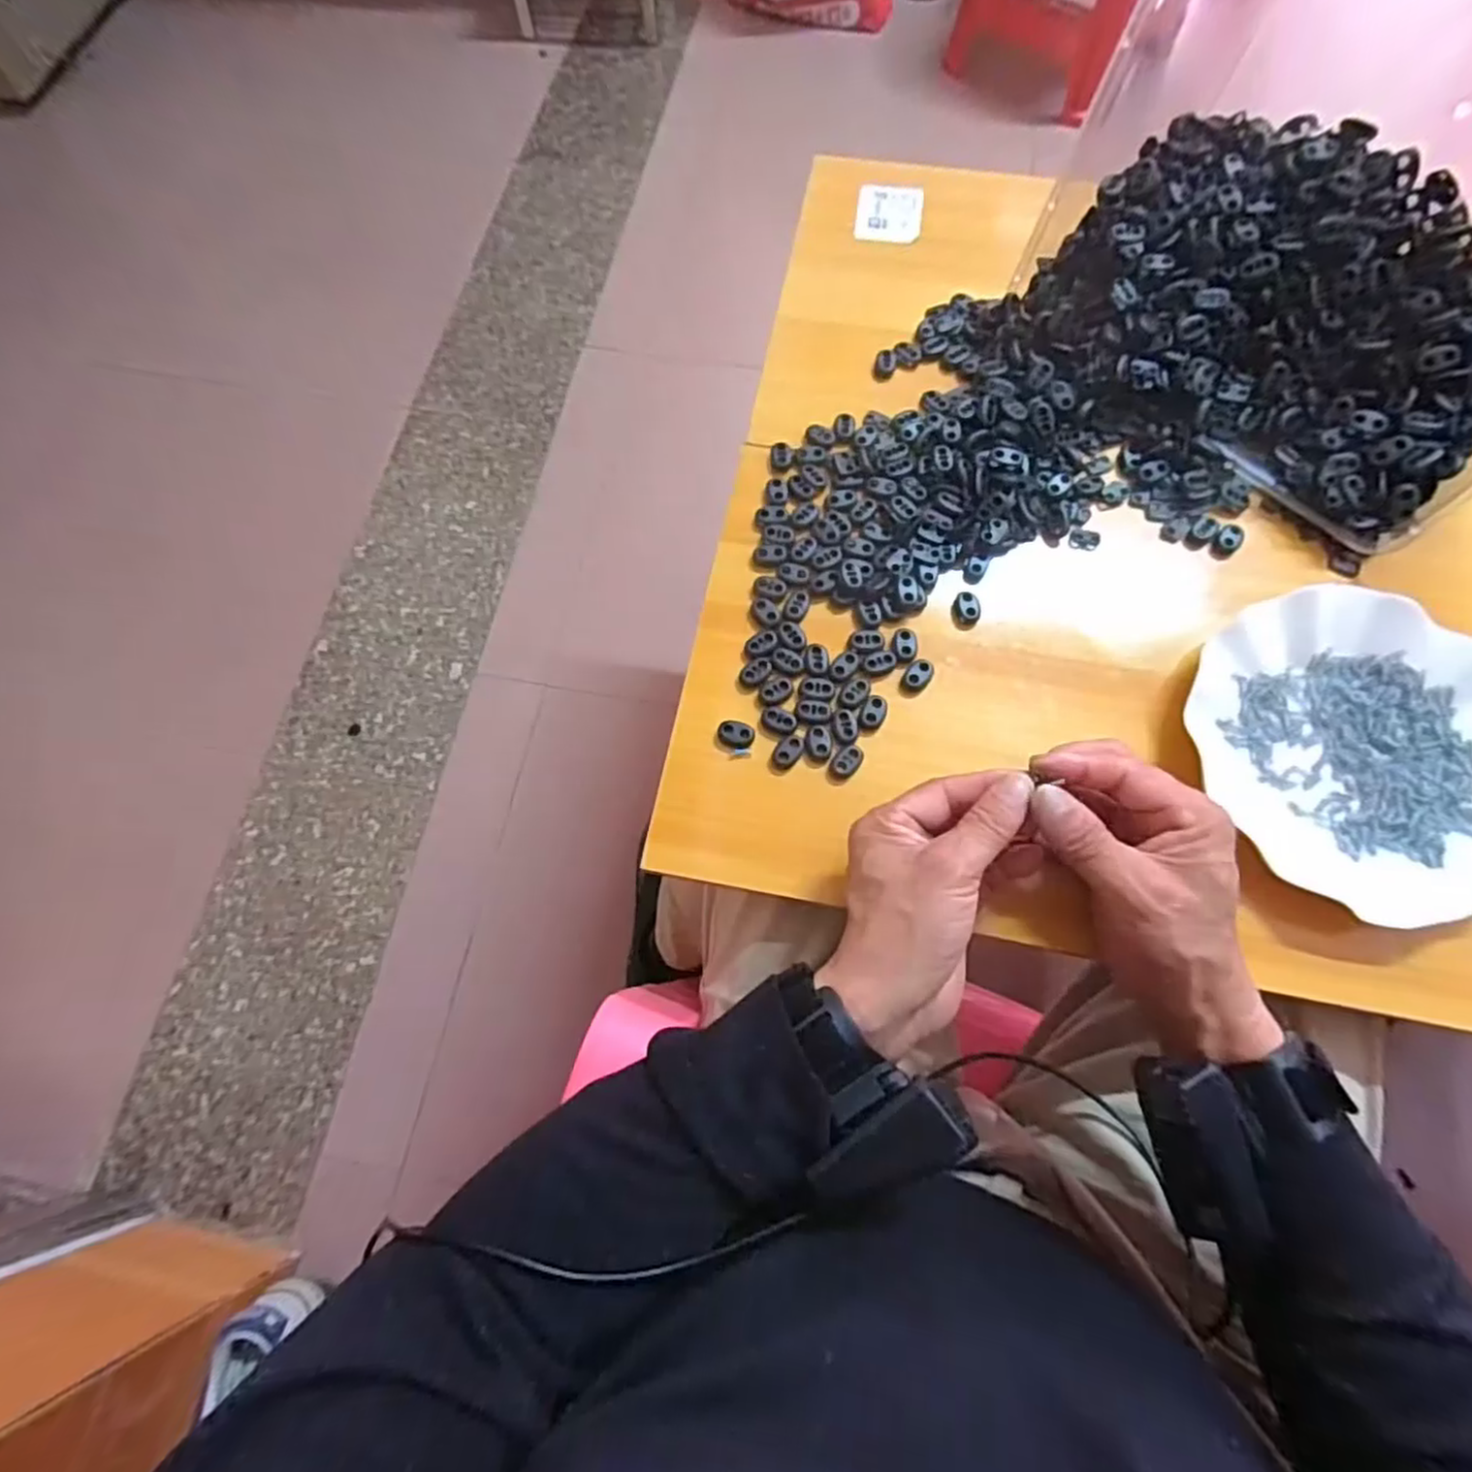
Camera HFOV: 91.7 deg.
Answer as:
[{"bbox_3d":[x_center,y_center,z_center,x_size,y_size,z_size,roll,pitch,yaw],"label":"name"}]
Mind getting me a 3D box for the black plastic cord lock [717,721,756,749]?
[{"bbox_3d":[0.000,-0.001,0.420,0.021,0.004,0.016,18,72,7],"label":"black plastic cord lock"}]

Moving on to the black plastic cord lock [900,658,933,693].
[{"bbox_3d":[0.109,-0.036,0.429,0.014,0.005,0.022,39,76,13],"label":"black plastic cord lock"}]

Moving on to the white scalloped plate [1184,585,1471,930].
[{"bbox_3d":[0.345,0.005,0.392,0.172,0.019,0.178,-21,72,-6],"label":"white scalloped plate"}]

